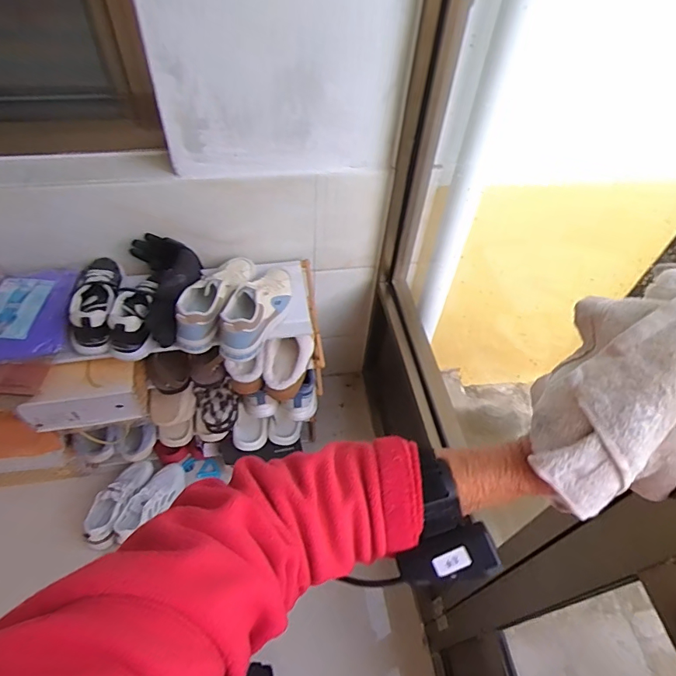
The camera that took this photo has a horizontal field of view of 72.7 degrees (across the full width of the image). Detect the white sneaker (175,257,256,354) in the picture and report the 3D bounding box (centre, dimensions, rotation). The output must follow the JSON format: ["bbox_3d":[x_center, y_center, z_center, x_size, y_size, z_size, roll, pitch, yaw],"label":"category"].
[{"bbox_3d":[-0.273,-0.106,1.046,0.096,0.101,0.293,14,52,7],"label":"white sneaker"}]

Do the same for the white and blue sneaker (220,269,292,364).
[{"bbox_3d":[-0.175,-0.077,1.042,0.091,0.101,0.278,23,54,13],"label":"white and blue sneaker"}]

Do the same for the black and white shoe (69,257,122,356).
[{"bbox_3d":[-0.521,-0.089,1.000,0.101,0.081,0.245,-1,52,-5],"label":"black and white shoe"}]

